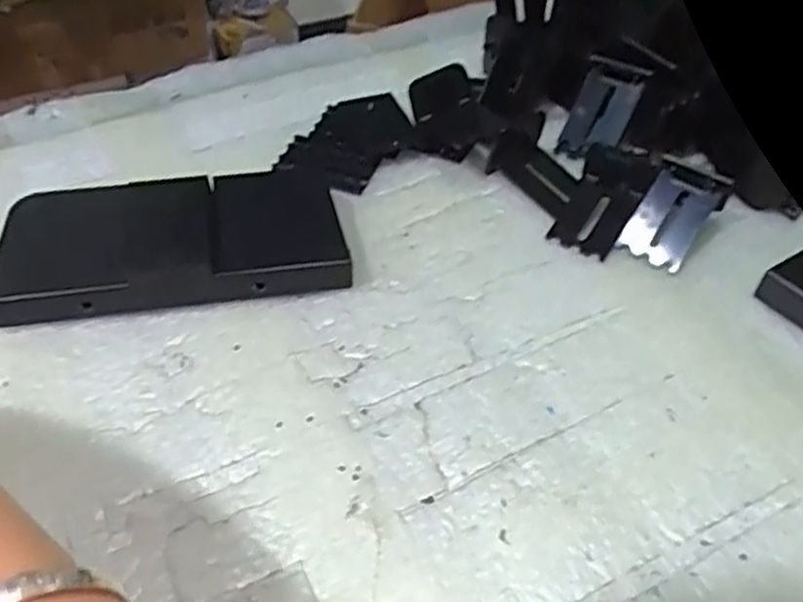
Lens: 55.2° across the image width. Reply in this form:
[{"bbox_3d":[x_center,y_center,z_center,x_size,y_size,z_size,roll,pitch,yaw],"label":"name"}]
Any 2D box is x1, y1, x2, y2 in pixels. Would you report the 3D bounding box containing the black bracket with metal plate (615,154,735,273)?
[{"bbox_3d":[0.142,-0.044,0.401,0.037,0.010,0.057,28,83,8],"label":"black bracket with metal plate"}]

